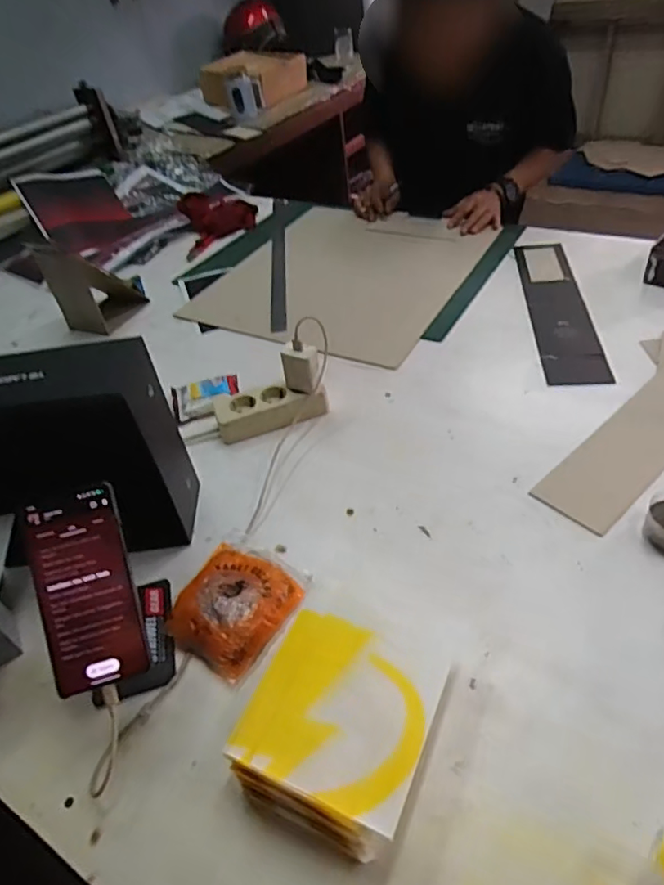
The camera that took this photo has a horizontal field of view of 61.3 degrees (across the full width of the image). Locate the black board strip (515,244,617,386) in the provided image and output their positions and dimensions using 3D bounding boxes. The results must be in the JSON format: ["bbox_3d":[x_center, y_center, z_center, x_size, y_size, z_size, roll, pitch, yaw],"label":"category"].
[{"bbox_3d":[0.374,-0.231,0.934,0.090,0.005,0.427,1,44,9],"label":"black board strip"}]

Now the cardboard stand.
[{"bbox_3d":[-0.443,-0.300,1.022,0.106,0.158,0.130,11,47,20],"label":"cardboard stand"}]

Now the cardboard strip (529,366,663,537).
[{"bbox_3d":[0.408,-0.025,0.705,0.398,0.004,0.091,-35,48,-25],"label":"cardboard strip"}]

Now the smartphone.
[{"bbox_3d":[-0.204,0.120,0.466,0.074,0.016,0.161,-12,87,-14],"label":"smartphone"}]

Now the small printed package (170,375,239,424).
[{"bbox_3d":[-0.187,-0.070,0.837,0.101,0.014,0.074,-17,46,-11],"label":"small printed package"}]

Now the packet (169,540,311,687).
[{"bbox_3d":[-0.099,0.160,0.574,0.112,0.034,0.130,20,50,28],"label":"packet"}]

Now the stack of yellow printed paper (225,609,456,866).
[{"bbox_3d":[0.010,0.225,0.457,0.141,0.066,0.156,14,46,23],"label":"stack of yellow printed paper"}]

